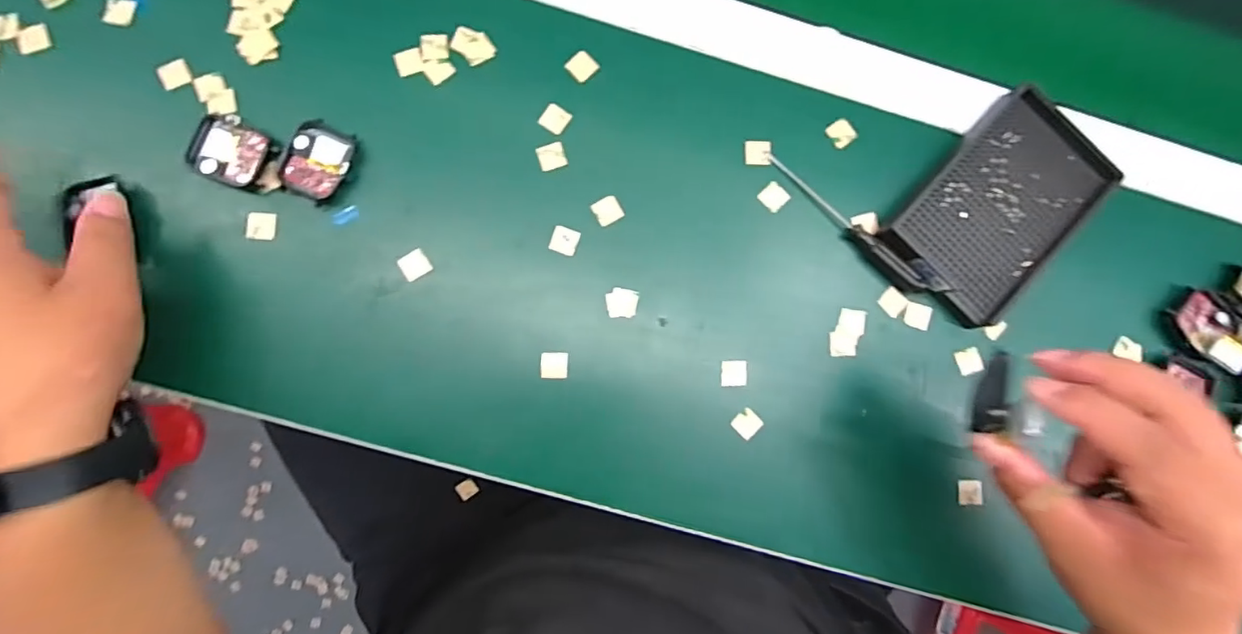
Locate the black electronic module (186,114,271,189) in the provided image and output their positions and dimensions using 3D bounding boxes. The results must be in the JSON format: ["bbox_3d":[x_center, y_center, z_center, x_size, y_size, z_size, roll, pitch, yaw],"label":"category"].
[{"bbox_3d":[-0.233,-0.099,0.330,0.045,0.009,0.038,24,84,-2],"label":"black electronic module"}]

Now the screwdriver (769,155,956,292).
[{"bbox_3d":[0.149,-0.057,0.355,0.136,0.013,0.014,41,83,0],"label":"screwdriver"}]

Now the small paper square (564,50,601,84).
[{"bbox_3d":[-0.025,-0.161,0.356,0.017,0.004,0.017,43,83,1],"label":"small paper square"}]

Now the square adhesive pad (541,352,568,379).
[{"bbox_3d":[-0.041,0.030,0.341,0.016,0.004,0.016,2,84,-4],"label":"square adhesive pad"}]

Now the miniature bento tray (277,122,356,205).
[{"bbox_3d":[-0.182,-0.093,0.333,0.035,0.010,0.044,25,84,-2],"label":"miniature bento tray"}]

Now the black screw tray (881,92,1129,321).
[{"bbox_3d":[0.245,-0.071,0.358,0.091,0.021,0.138,42,83,0],"label":"black screw tray"}]

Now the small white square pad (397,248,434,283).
[{"bbox_3d":[-0.126,-0.032,0.337,0.016,0.004,0.016,-34,89,-6],"label":"small white square pad"}]

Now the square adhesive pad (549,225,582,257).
[{"bbox_3d":[-0.035,-0.048,0.347,0.017,0.004,0.016,18,84,-2],"label":"square adhesive pad"}]

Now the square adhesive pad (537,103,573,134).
[{"bbox_3d":[-0.042,-0.127,0.352,0.017,0.004,0.017,33,83,-1],"label":"square adhesive pad"}]

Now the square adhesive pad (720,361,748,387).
[{"bbox_3d":[0.072,0.036,0.349,0.017,0.004,0.016,1,84,-4],"label":"square adhesive pad"}]

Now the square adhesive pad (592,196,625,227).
[{"bbox_3d":[-0.008,-0.068,0.350,0.017,0.004,0.017,-31,88,-7],"label":"square adhesive pad"}]

